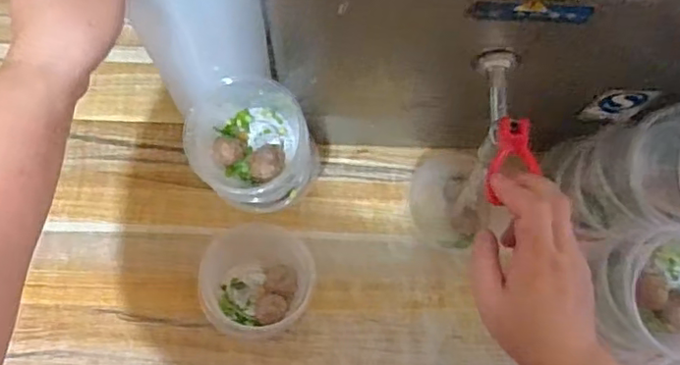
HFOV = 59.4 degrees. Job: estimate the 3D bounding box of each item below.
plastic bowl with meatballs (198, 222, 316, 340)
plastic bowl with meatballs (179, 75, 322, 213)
[{"bbox_3d":[-0.087,0.107,0.635,0.115,0.062,0.112,1,72,-2],"label":"plastic bowl with meatballs"},{"bbox_3d":[-0.088,-0.040,0.599,0.120,0.091,0.116,1,72,-2],"label":"plastic bowl with meatballs"}]

